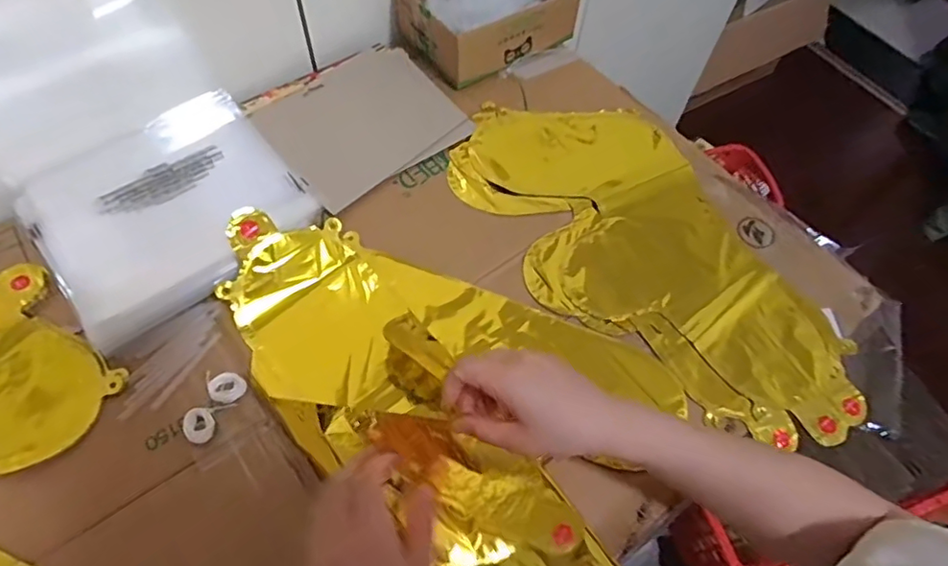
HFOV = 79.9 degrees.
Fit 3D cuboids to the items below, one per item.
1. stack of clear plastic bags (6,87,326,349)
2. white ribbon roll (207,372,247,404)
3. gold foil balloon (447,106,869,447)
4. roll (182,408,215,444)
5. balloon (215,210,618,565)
[{"bbox_3d":[-0.291,-0.075,0.541,0.221,0.024,0.210,-35,69,-21],"label":"stack of clear plastic bags"},{"bbox_3d":[-0.202,0.086,0.464,0.027,0.005,0.026,2,61,-3],"label":"white ribbon roll"},{"bbox_3d":[0.165,-0.028,0.557,0.228,0.020,0.430,-27,66,-18],"label":"gold foil balloon"},{"bbox_3d":[-0.218,0.113,0.449,0.022,0.009,0.027,-24,65,-17],"label":"roll"},{"bbox_3d":[-0.058,0.105,0.453,0.136,0.048,0.418,-37,71,-21],"label":"balloon"}]

